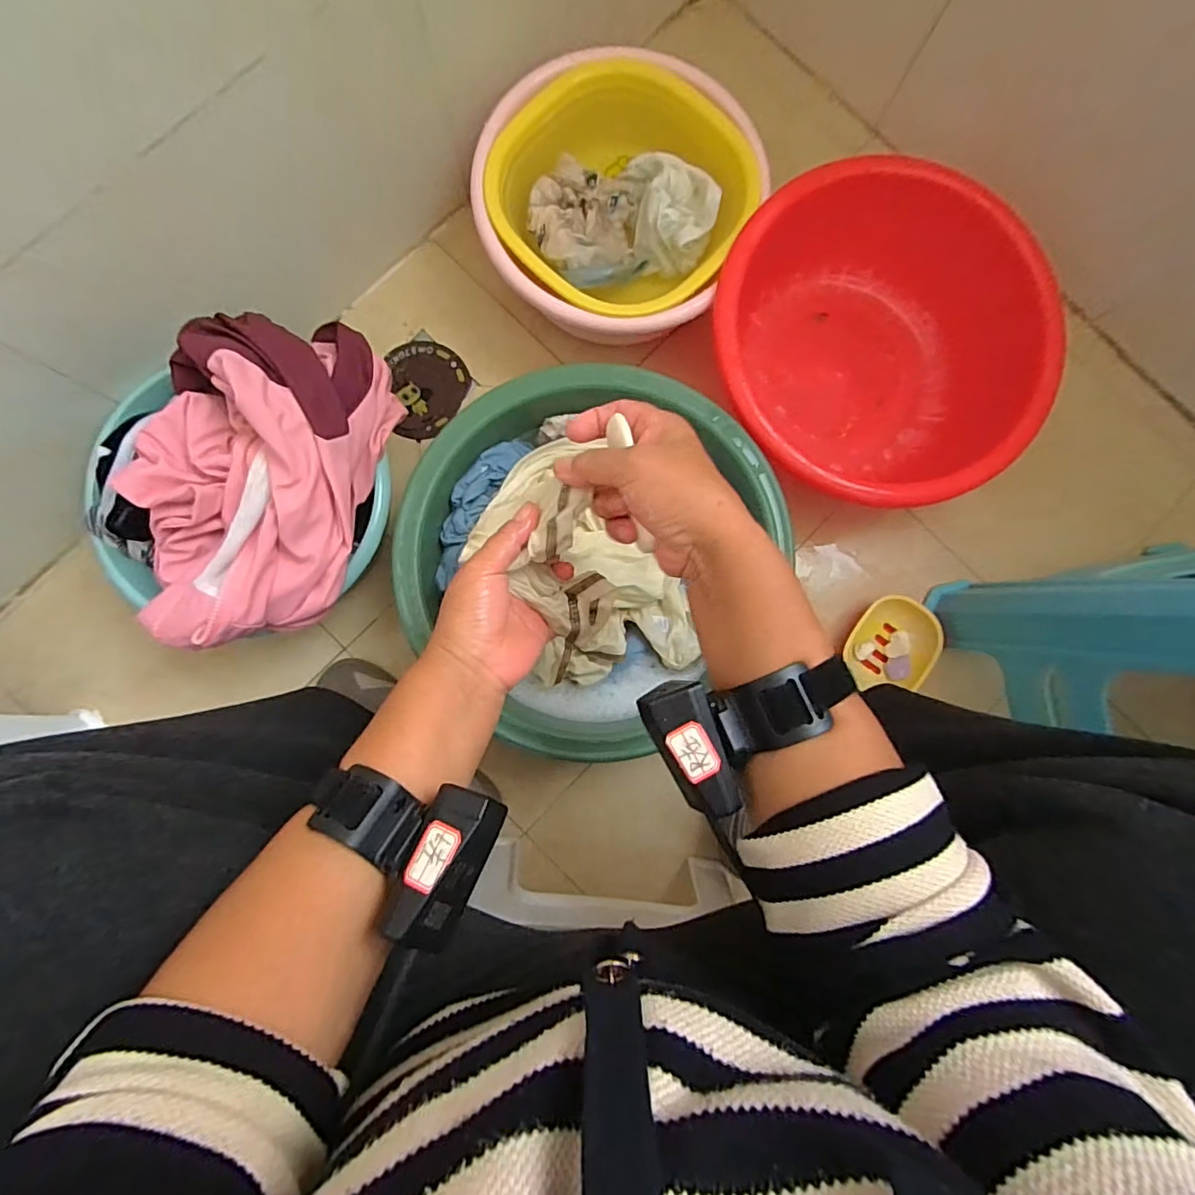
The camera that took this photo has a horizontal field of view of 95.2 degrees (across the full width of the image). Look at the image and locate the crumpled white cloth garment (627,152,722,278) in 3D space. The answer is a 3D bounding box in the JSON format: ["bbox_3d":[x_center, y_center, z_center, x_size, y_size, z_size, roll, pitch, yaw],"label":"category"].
[{"bbox_3d":[0.085,-0.423,0.602,0.097,0.039,0.118,-6,86,-3],"label":"crumpled white cloth garment"}]

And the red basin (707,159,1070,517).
[{"bbox_3d":[0.298,-0.265,0.628,0.360,0.137,0.329,0,86,-3],"label":"red basin"}]

